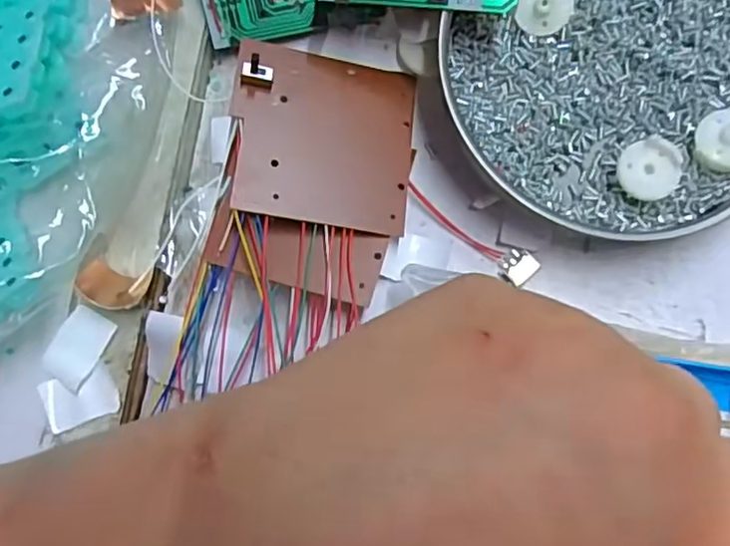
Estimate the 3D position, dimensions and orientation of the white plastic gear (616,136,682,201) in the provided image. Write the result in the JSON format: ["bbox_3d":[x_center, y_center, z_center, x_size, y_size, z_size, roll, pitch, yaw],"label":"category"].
[{"bbox_3d":[0.108,-0.039,0.239,0.022,0.007,0.023,0,83,4],"label":"white plastic gear"}]

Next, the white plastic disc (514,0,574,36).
[{"bbox_3d":[0.072,-0.108,0.250,0.021,0.006,0.025,18,84,6],"label":"white plastic disc"}]

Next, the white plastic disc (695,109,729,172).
[{"bbox_3d":[0.137,-0.050,0.235,0.024,0.008,0.022,0,83,4],"label":"white plastic disc"}]

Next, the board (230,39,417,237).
[{"bbox_3d":[-0.016,-0.054,0.251,0.072,0.004,0.071,9,74,-12],"label":"board"}]

